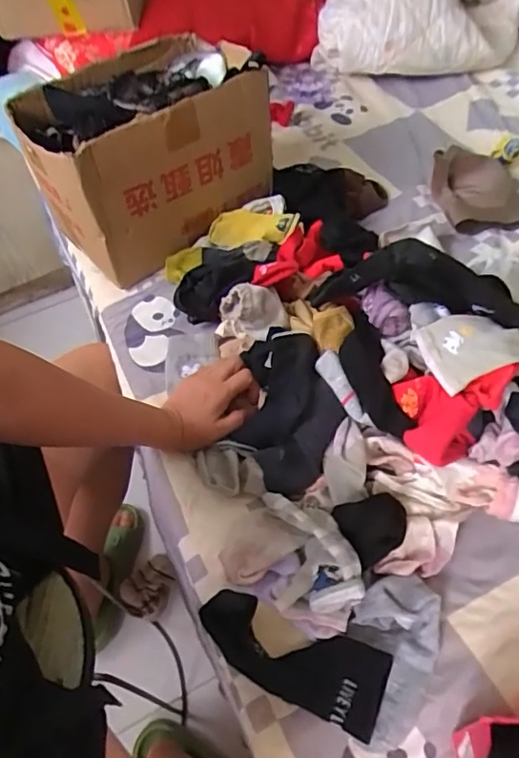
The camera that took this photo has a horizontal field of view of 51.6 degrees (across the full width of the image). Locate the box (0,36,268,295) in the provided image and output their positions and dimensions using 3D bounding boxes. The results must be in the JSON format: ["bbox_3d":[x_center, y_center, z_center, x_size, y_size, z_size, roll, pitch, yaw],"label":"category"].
[{"bbox_3d":[-0.154,-0.326,0.797,0.329,0.221,0.209,-34,58,-18],"label":"box"}]

